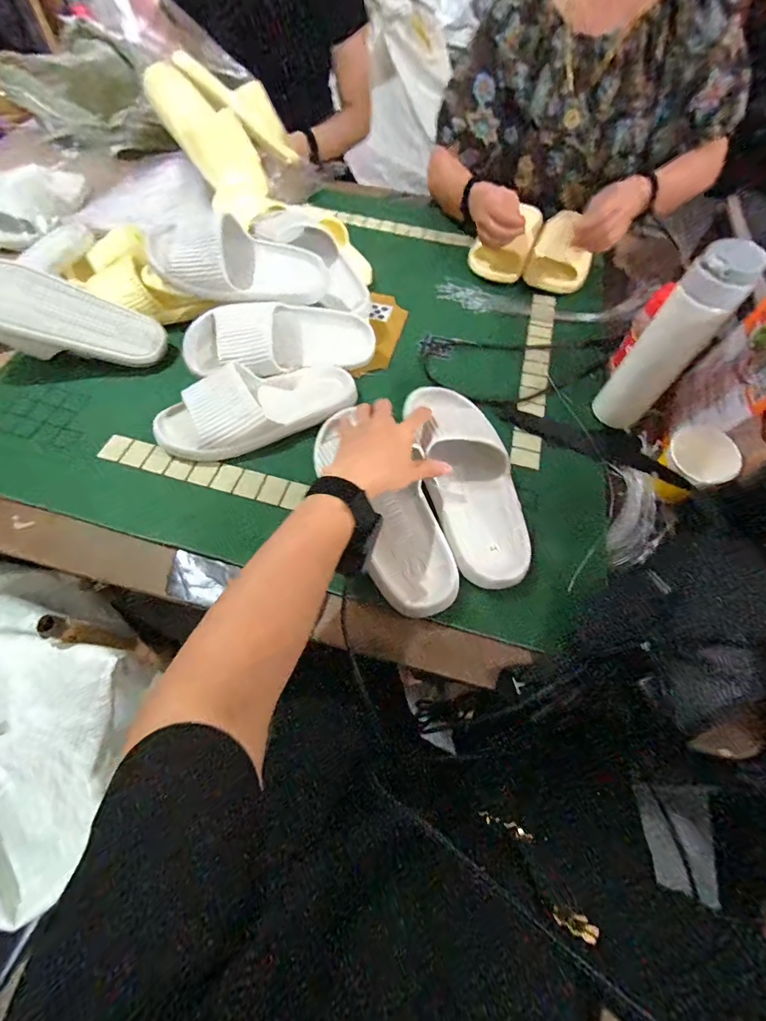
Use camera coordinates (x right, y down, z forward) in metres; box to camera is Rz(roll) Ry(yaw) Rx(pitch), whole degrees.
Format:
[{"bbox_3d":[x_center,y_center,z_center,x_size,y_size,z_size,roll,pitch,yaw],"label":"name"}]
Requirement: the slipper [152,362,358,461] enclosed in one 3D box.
[{"bbox_3d":[-0.162,-0.143,0.553,0.259,0.062,0.101,-24,63,-15],"label":"slipper"}]

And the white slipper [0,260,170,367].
[{"bbox_3d":[-0.444,-0.260,0.586,0.256,0.070,0.092,12,57,-20],"label":"white slipper"}]

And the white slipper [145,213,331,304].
[{"bbox_3d":[-0.206,-0.351,0.604,0.250,0.078,0.114,3,82,-16],"label":"white slipper"}]

